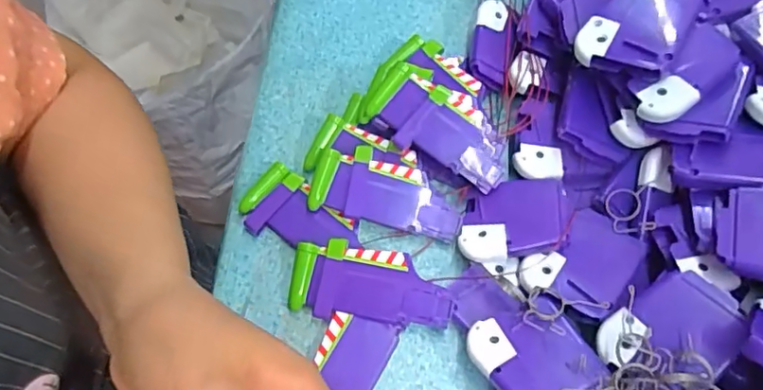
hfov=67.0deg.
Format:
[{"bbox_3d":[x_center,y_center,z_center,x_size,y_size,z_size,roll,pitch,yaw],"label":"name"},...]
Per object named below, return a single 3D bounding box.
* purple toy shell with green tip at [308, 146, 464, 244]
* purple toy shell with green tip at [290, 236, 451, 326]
[{"bbox_3d":[0.004,-0.001,0.345,0.089,0.022,0.037,13,65,7],"label":"purple toy shell with green tip"},{"bbox_3d":[-0.006,0.051,0.325,0.089,0.016,0.039,6,65,4],"label":"purple toy shell with green tip"}]

